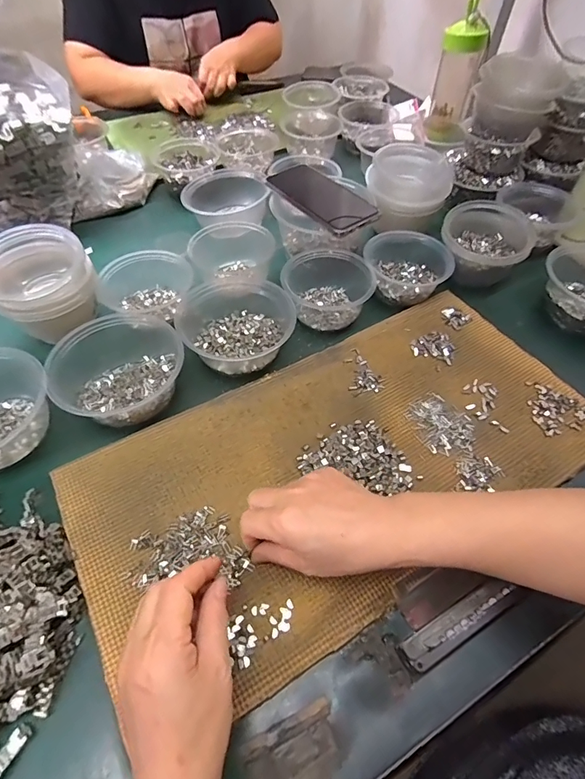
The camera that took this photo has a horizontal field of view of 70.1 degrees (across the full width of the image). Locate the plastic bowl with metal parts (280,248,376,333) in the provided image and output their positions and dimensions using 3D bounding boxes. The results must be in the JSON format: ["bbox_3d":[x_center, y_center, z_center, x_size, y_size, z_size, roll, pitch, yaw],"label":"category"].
[{"bbox_3d":[0.045,-0.139,0.538,0.114,0.052,0.115,1,55,-1],"label":"plastic bowl with metal parts"}]

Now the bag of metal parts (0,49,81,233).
[{"bbox_3d":[-0.399,-0.360,0.611,0.154,0.179,0.170,-16,57,-12],"label":"bag of metal parts"}]

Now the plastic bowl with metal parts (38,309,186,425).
[{"bbox_3d":[-0.190,-0.027,0.454,0.131,0.051,0.137,1,55,-1],"label":"plastic bowl with metal parts"}]

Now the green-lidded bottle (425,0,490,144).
[{"bbox_3d":[0.297,-0.566,0.759,0.076,0.191,0.084,13,55,8],"label":"green-lidded bottle"}]

